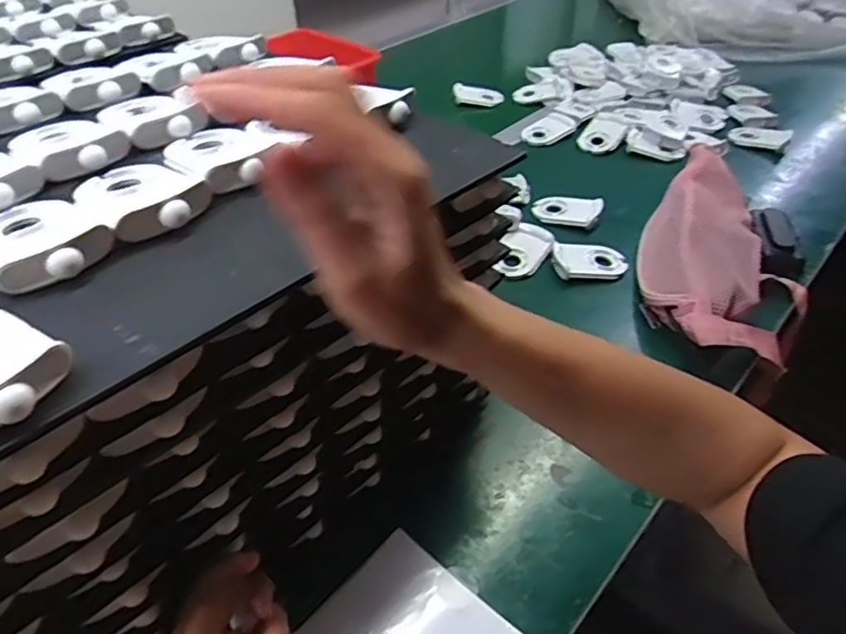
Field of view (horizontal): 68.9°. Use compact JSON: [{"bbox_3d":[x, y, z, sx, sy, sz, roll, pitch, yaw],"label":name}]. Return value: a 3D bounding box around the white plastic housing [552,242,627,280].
[{"bbox_3d":[0.190,-0.062,0.701,0.081,0.014,0.053,1,42,2],"label":"white plastic housing"}]

